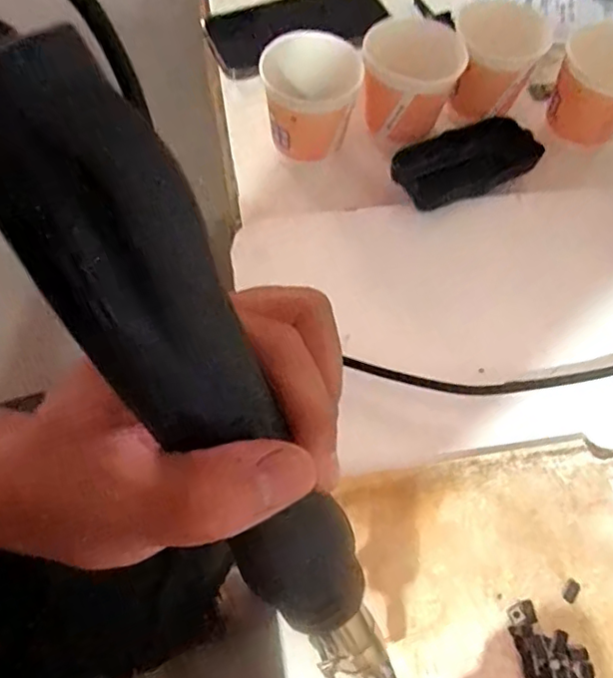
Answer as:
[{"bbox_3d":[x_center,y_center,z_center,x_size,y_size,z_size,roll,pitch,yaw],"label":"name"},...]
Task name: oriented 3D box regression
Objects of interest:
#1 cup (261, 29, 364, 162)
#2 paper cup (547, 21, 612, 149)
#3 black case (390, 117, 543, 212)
[{"bbox_3d":[0.002,-0.170,0.424,0.064,0.075,0.063,0,62,-3],"label":"cup"},{"bbox_3d":[0.219,-0.185,0.440,0.065,0.071,0.060,1,62,-3],"label":"paper cup"},{"bbox_3d":[0.120,-0.131,0.437,0.106,0.020,0.053,-26,67,-16],"label":"black case"}]

